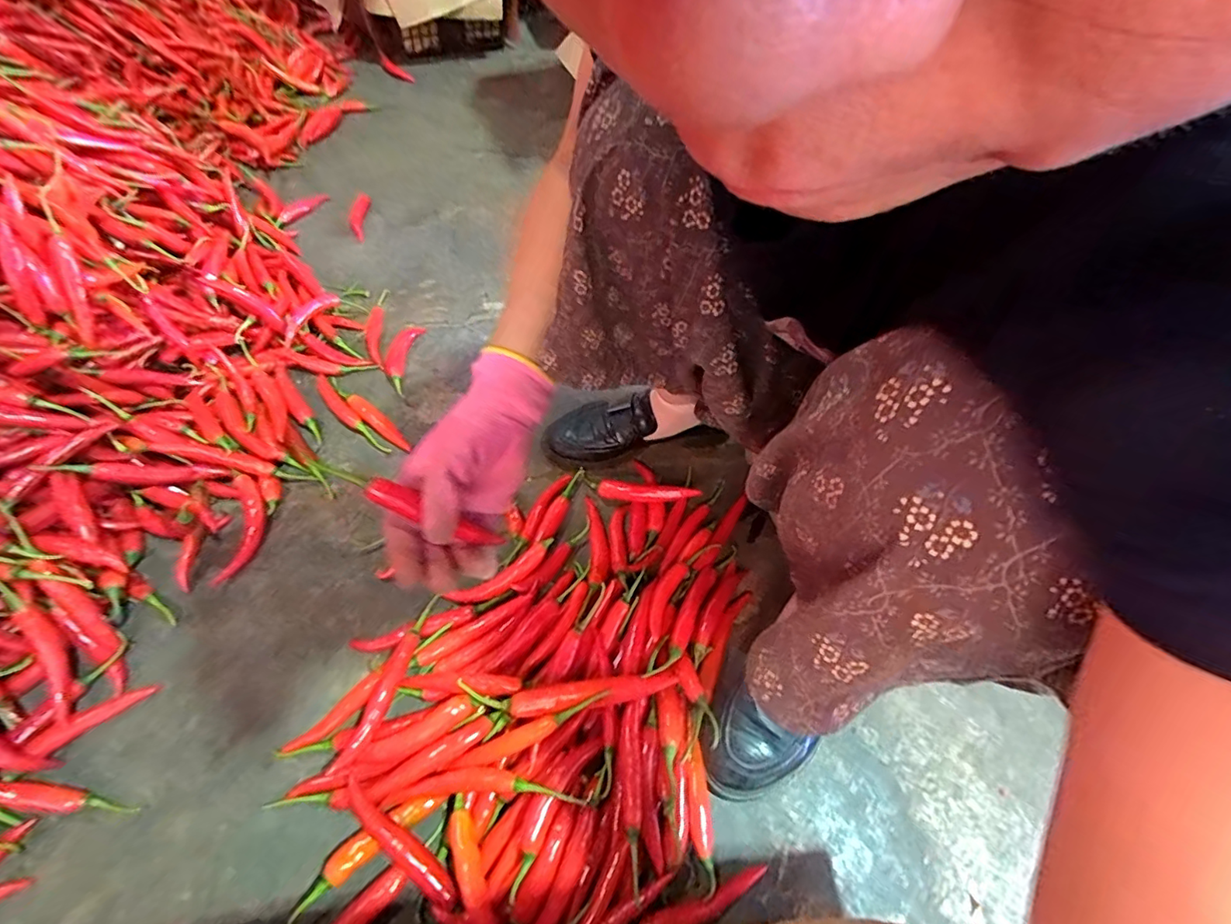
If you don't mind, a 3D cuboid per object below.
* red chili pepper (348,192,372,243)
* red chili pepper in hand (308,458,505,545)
[{"bbox_3d":[-0.434,-0.415,0.909,0.029,0.018,0.125,-3,58,-7],"label":"red chili pepper"},{"bbox_3d":[-0.137,0.029,0.360,0.131,0.014,0.017,28,55,-20],"label":"red chili pepper in hand"}]

